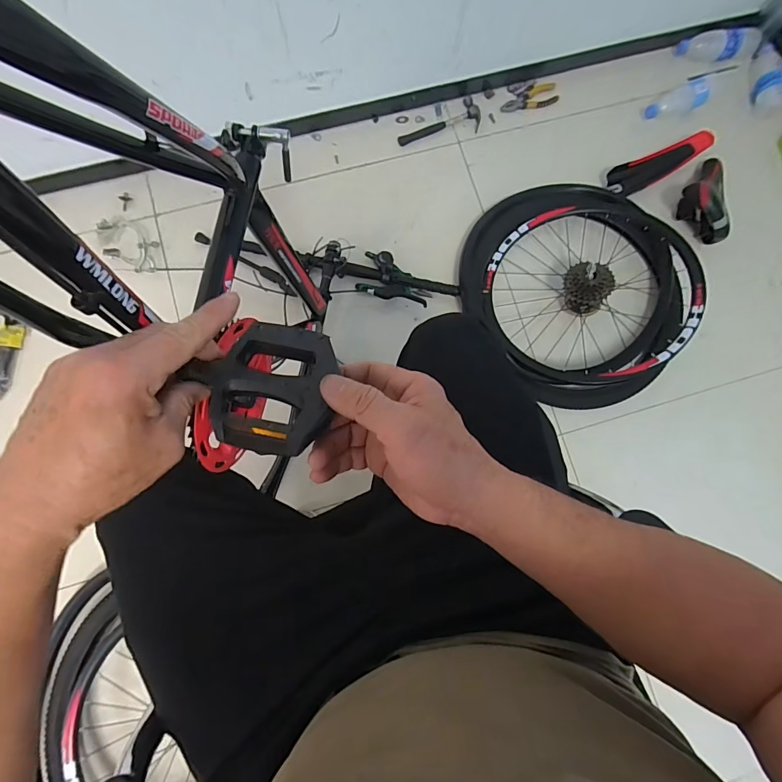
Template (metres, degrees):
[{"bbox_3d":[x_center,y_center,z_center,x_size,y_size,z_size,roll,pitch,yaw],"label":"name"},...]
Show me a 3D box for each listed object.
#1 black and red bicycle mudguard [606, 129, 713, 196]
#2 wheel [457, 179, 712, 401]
[{"bbox_3d":[0.659,-0.558,1.044,0.271,0.061,0.069,-24,83,-6],"label":"black and red bicycle mudguard"},{"bbox_3d":[0.421,-0.239,0.978,0.468,0.169,0.534,-31,76,0],"label":"wheel"}]

